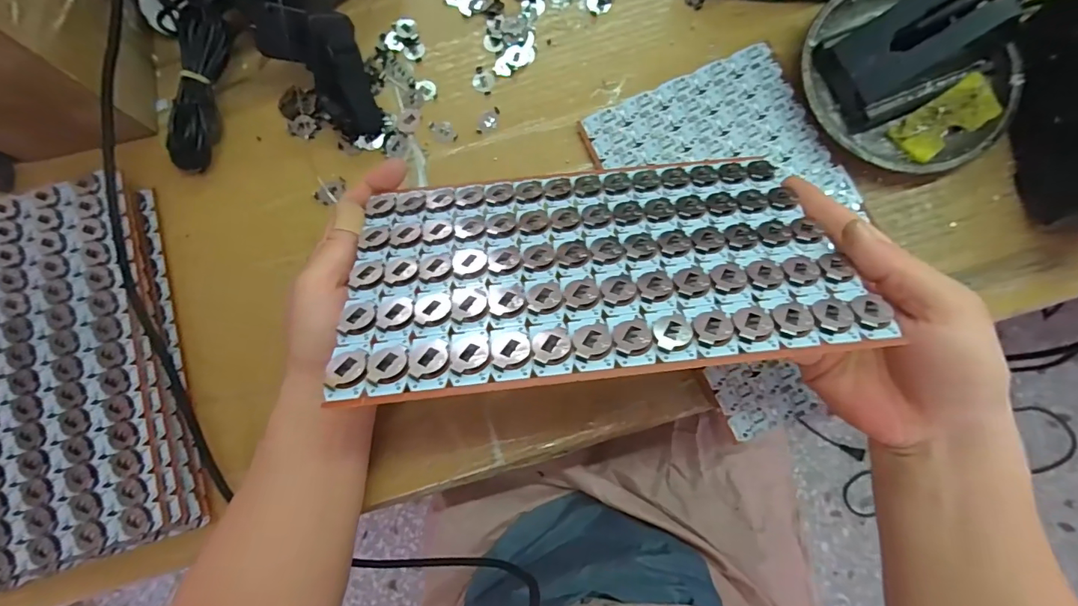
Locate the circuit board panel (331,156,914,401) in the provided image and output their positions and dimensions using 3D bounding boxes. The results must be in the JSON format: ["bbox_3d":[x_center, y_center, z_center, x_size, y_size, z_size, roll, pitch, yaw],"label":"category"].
[{"bbox_3d":[0.026,-0.025,0.253,0.241,0.005,0.145,-6,47,-1],"label":"circuit board panel"}]

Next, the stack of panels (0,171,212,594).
[{"bbox_3d":[-0.333,0.049,0.334,0.154,0.037,0.253,-17,80,-1],"label":"stack of panels"}]

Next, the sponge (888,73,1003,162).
[{"bbox_3d":[0.282,-0.127,0.337,0.061,0.016,0.032,-33,80,14],"label":"sponge"}]

